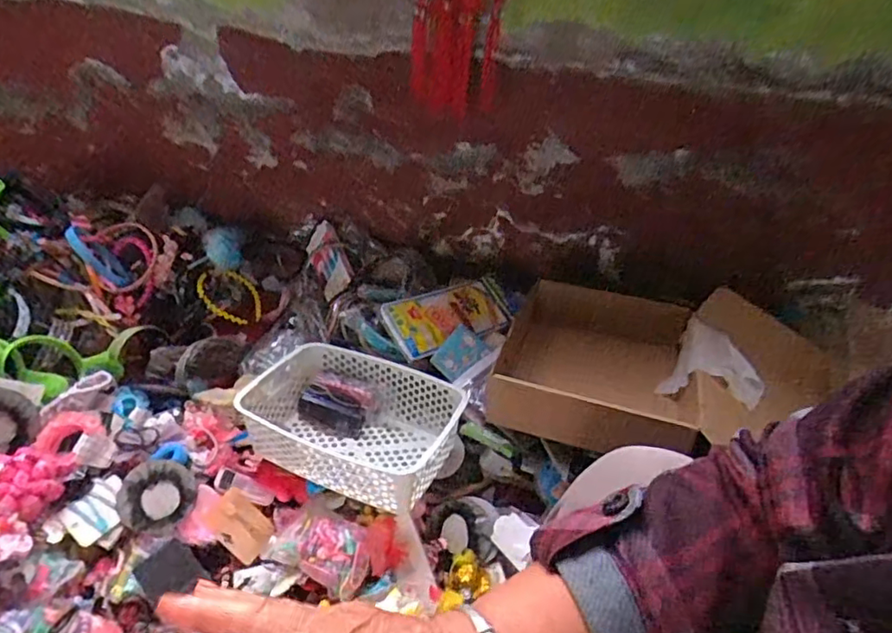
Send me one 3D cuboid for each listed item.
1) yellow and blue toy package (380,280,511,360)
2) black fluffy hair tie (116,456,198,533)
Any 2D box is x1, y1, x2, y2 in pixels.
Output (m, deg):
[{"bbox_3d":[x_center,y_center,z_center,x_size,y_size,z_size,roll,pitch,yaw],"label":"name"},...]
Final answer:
[{"bbox_3d":[0.003,-0.001,1.006,0.256,0.018,0.114,-20,66,-46],"label":"yellow and blue toy package"},{"bbox_3d":[-0.387,0.241,0.782,0.090,0.013,0.088,16,66,-9],"label":"black fluffy hair tie"}]

